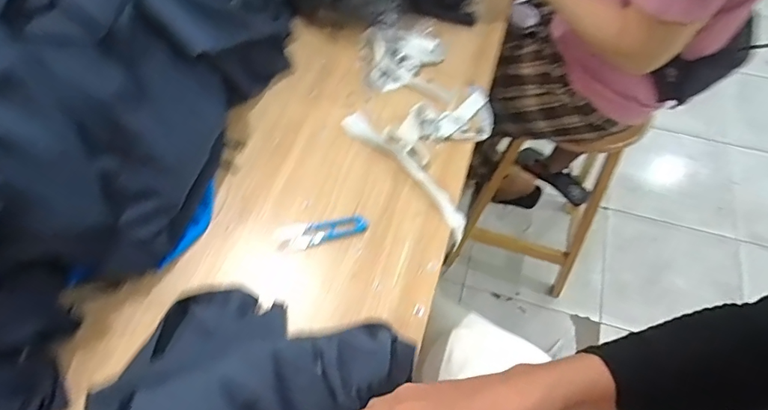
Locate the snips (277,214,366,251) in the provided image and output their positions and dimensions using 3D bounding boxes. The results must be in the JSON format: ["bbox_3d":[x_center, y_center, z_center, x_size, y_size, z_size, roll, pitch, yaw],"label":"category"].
[{"bbox_3d":[-0.083,0.035,0.628,0.119,0.006,0.034,-9,60,-6],"label":"snips"}]

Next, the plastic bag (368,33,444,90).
[{"bbox_3d":[0.030,-0.252,0.783,0.140,0.028,0.095,-37,66,-20],"label":"plastic bag"}]

